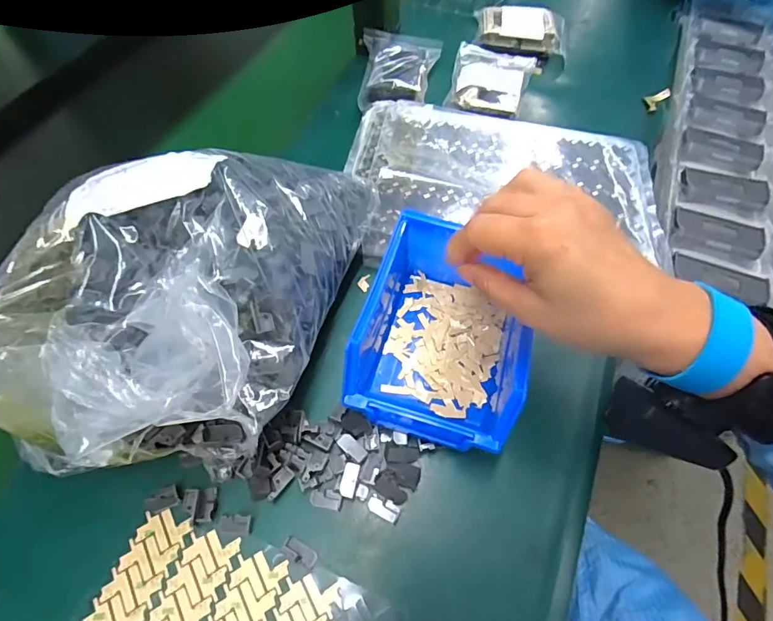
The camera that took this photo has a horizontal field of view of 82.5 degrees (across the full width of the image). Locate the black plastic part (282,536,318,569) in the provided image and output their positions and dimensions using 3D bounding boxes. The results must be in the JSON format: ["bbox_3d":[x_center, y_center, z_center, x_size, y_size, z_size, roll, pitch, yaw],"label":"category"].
[{"bbox_3d":[-0.053,0.150,0.272,0.023,0.004,0.010,26,64,13],"label":"black plastic part"}]

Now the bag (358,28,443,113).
[{"bbox_3d":[0.016,-0.268,0.489,0.085,0.032,0.111,2,61,1],"label":"bag"}]

